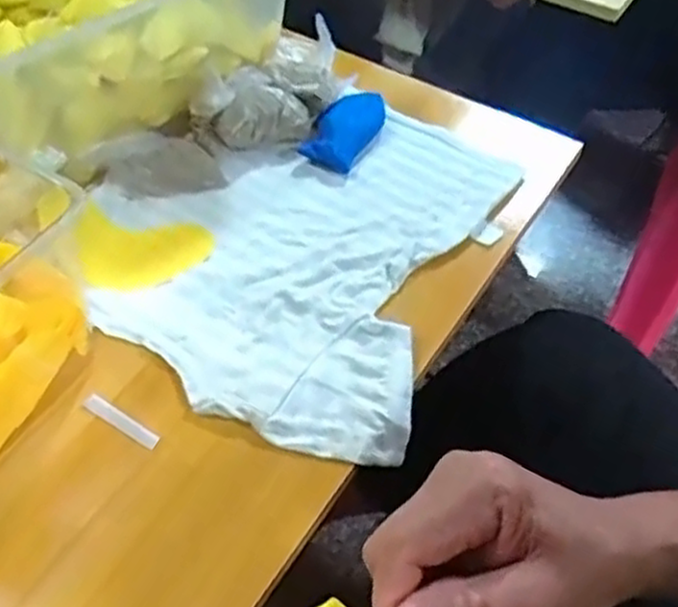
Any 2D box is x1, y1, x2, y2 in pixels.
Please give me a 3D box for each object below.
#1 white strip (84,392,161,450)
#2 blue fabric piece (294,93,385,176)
[{"bbox_3d":[-0.141,0.076,0.499,0.058,0.004,0.011,27,57,19],"label":"white strip"},{"bbox_3d":[0.007,-0.147,0.650,0.047,0.014,0.089,21,55,16],"label":"blue fabric piece"}]

